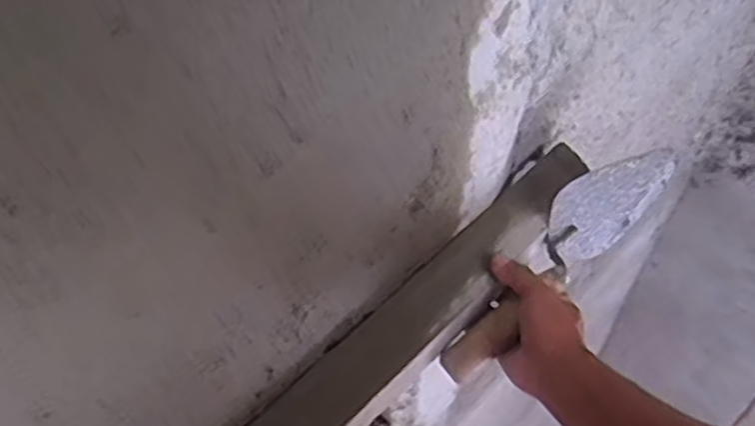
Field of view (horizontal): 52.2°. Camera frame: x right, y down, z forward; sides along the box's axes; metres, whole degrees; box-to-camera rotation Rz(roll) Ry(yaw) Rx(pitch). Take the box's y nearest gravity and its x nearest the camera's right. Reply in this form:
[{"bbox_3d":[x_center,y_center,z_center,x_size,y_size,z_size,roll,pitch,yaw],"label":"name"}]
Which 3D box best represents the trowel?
[{"bbox_3d":[0.154,0.043,0.690,0.279,0.077,0.055,-41,65,-15],"label":"trowel"}]

